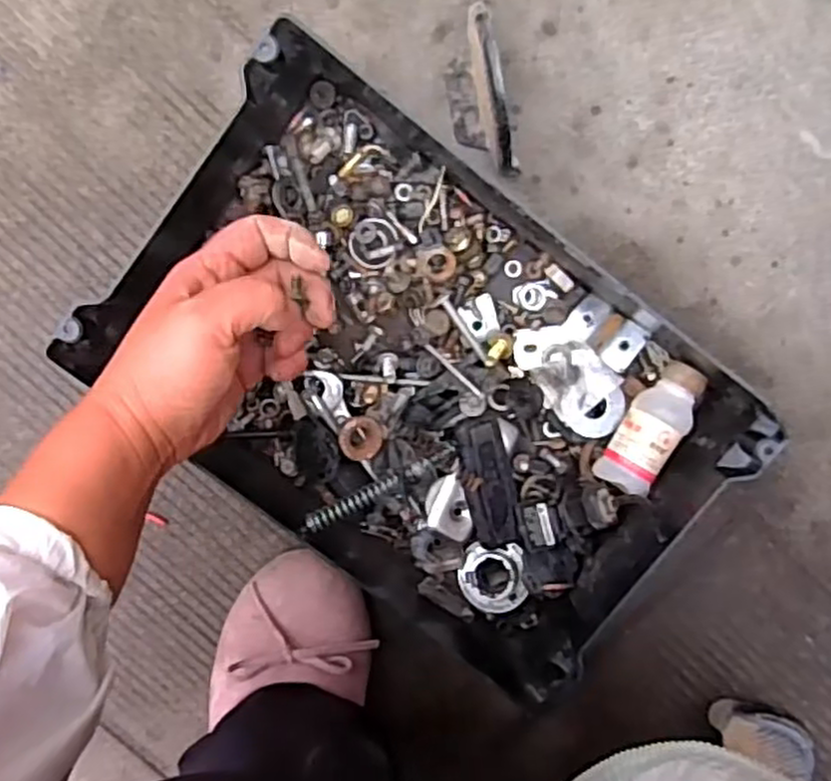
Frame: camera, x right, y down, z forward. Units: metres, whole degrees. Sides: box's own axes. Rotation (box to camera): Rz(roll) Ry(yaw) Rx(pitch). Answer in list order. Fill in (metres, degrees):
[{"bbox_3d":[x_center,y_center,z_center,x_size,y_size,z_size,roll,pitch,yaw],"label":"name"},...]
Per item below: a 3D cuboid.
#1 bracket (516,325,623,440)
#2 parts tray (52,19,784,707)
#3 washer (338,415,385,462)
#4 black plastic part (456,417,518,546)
[{"bbox_3d":[0.095,-0.008,0.449,0.040,0.015,0.076,-38,96,6],"label":"bracket"},{"bbox_3d":[-0.003,0.001,0.437,0.329,0.079,0.235,37,97,-4],"label":"parts tray"},{"bbox_3d":[-0.033,0.028,0.443,0.025,0.009,0.025,-10,95,-15],"label":"washer"},{"bbox_3d":[0.043,0.054,0.449,0.027,0.014,0.077,-13,97,1],"label":"black plastic part"}]

